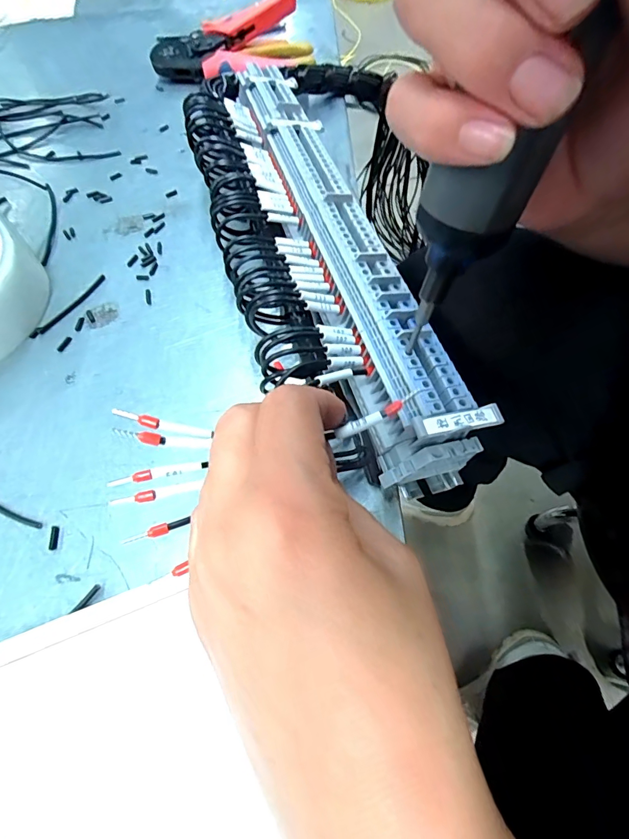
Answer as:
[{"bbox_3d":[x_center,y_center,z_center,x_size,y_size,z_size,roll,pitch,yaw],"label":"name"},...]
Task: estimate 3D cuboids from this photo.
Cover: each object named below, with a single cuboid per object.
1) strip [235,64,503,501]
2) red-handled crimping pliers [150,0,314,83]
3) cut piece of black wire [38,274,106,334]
[{"bbox_3d":[0.011,-0.126,0.275,0.047,0.066,0.368,-16,62,-5],"label":"strip"},{"bbox_3d":[-0.083,-0.398,0.440,0.174,0.040,0.088,-24,64,-11],"label":"red-handled crimping pliers"},{"bbox_3d":[-0.174,-0.084,0.296,0.008,0.004,0.061,29,66,16],"label":"cut piece of black wire"}]

